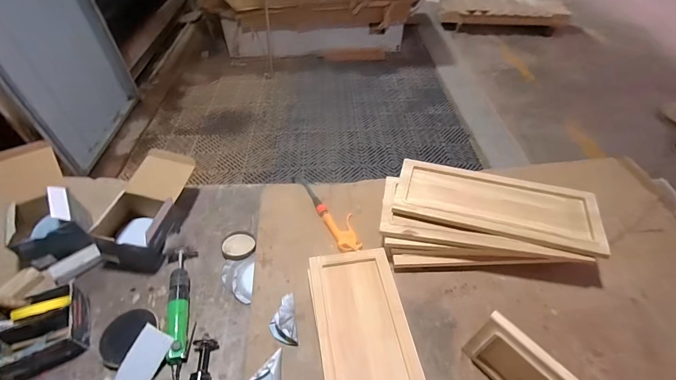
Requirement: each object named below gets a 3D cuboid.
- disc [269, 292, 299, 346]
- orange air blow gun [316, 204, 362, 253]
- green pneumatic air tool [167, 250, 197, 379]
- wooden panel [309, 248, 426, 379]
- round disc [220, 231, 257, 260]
[{"bbox_3d":[-0.119,0.276,0.703,0.053,0.040,0.112,-8,48,-8],"label":"disc"},{"bbox_3d":[0.011,0.097,0.876,0.076,0.023,0.171,-19,50,-17],"label":"orange air blow gun"},{"bbox_3d":[-0.348,0.257,0.726,0.064,0.040,0.287,-13,49,-12],"label":"green pneumatic air tool"},{"bbox_3d":[0.061,0.318,0.612,0.174,0.017,0.453,-7,48,-7],"label":"wooden panel"},{"bbox_3d":[-0.259,0.140,0.851,0.084,0.013,0.093,-17,50,-15],"label":"round disc"}]

